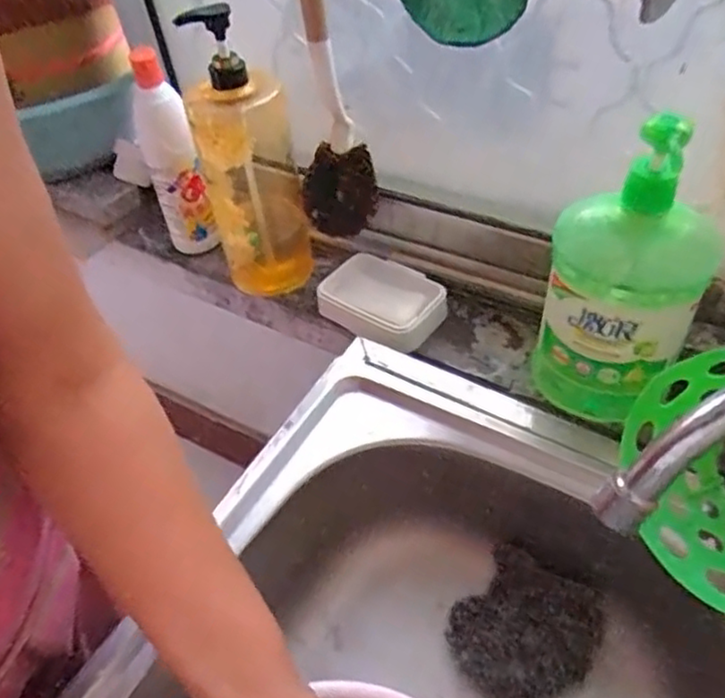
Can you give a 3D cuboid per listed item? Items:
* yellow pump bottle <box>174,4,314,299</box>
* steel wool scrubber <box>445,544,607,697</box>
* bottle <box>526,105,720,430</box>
[{"bbox_3d":[-0.118,-0.198,0.689,0.098,0.280,0.112,-13,47,-6],"label":"yellow pump bottle"},{"bbox_3d":[0.147,0.257,0.610,0.114,0.032,0.126,33,58,31],"label":"steel wool scrubber"},{"bbox_3d":[0.207,-0.059,0.536,0.122,0.242,0.086,14,50,18],"label":"bottle"}]

